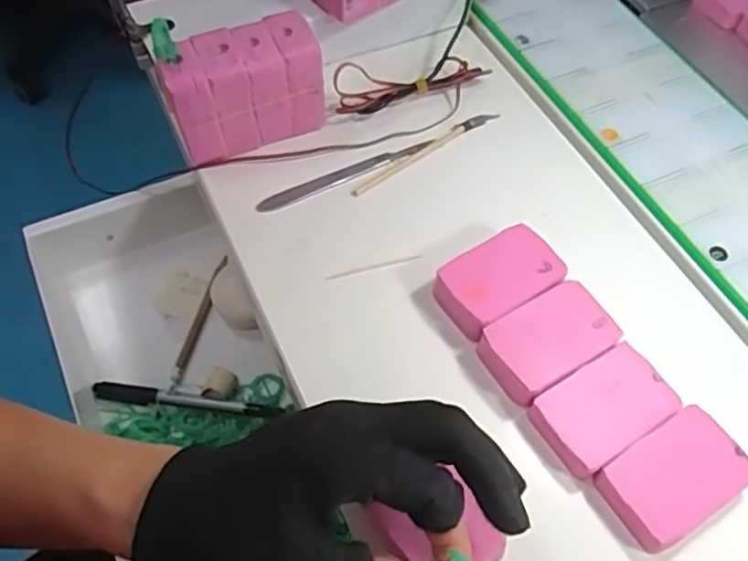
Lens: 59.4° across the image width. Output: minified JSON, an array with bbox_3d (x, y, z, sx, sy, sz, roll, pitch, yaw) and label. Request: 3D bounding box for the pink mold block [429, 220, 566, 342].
[{"bbox_3d":[0.073,0.003,0.393,0.079,0.024,0.046,-32,64,-20],"label":"pink mold block"}]

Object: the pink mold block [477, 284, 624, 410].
[{"bbox_3d":[0.098,0.036,0.373,0.073,0.023,0.044,-28,63,-18],"label":"pink mold block"}]

